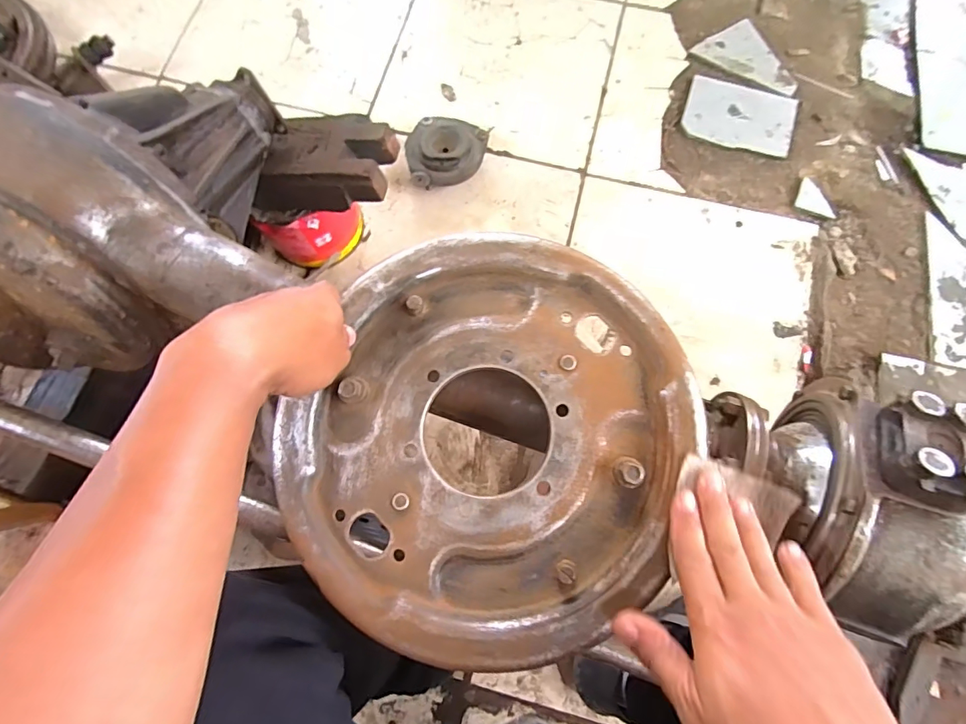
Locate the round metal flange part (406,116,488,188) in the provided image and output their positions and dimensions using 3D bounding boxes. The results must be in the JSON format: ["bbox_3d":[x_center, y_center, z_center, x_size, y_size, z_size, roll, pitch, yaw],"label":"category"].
[{"bbox_3d":[-0.064,-0.358,0.806,0.128,0.052,0.132,0,75,0],"label":"round metal flange part"}]

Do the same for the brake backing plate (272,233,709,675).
[{"bbox_3d":[0.005,0.051,0.338,0.266,0.026,0.286,0,75,0],"label":"brake backing plate"}]

